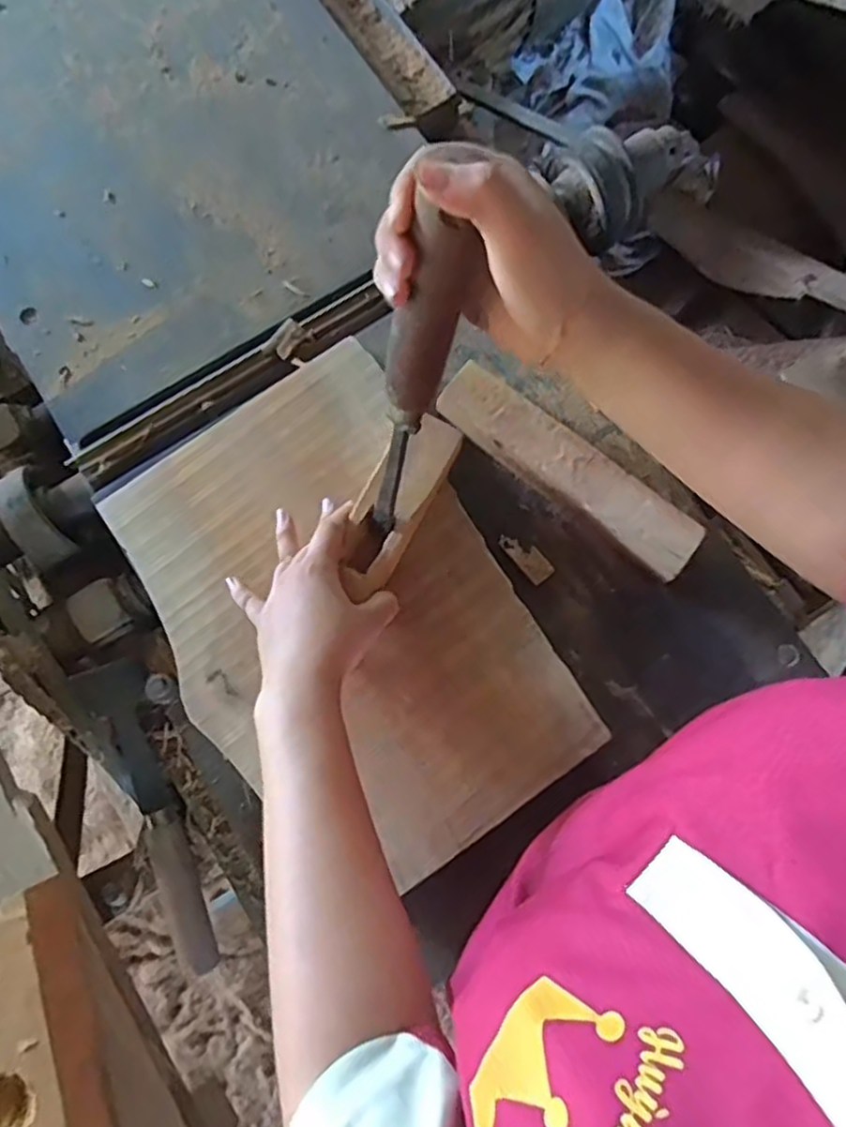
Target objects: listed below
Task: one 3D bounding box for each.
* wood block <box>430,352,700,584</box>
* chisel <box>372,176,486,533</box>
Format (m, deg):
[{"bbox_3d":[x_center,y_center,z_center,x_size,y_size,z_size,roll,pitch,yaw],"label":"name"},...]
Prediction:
[{"bbox_3d":[0.109,-0.072,0.517,0.217,0.023,0.044,39,81,7],"label":"wood block"},{"bbox_3d":[-0.007,-0.092,0.377,0.027,0.209,0.026,26,55,6],"label":"chisel"}]

